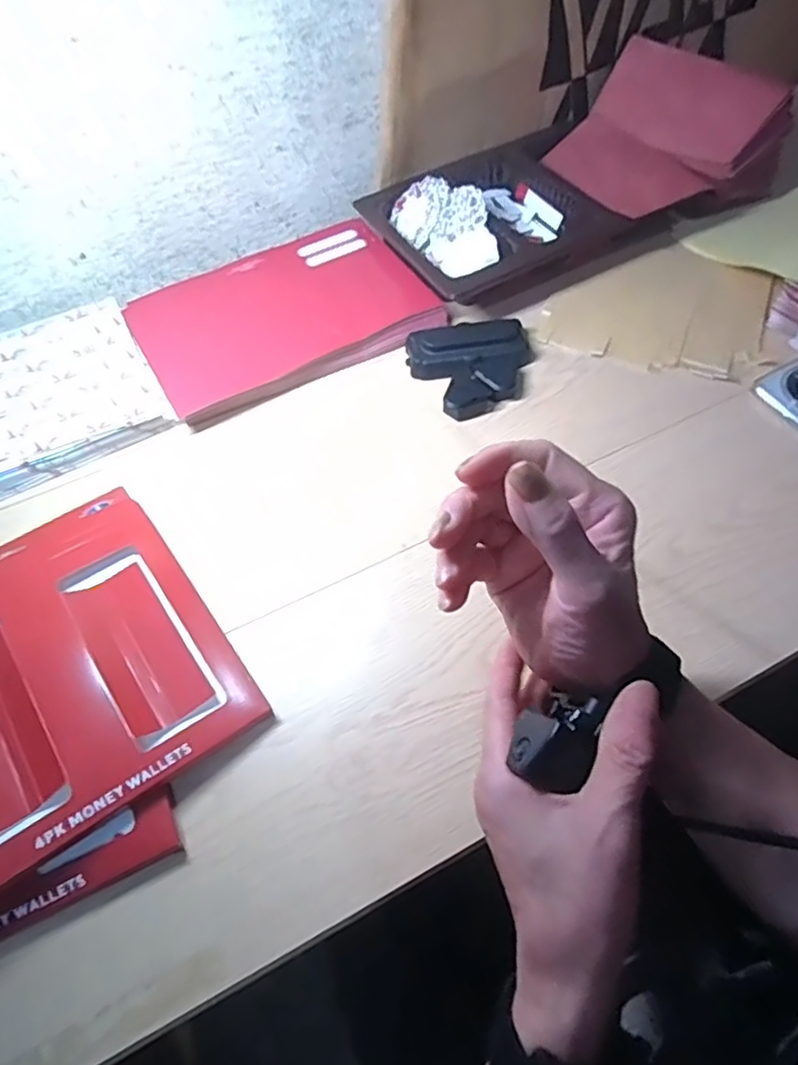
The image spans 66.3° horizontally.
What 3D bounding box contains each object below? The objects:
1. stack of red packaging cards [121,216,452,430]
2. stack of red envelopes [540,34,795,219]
[{"bbox_3d":[-0.115,-0.215,0.598,0.265,0.022,0.183,-24,63,-12],"label":"stack of red packaging cards"},{"bbox_3d":[0.260,-0.408,0.633,0.186,0.103,0.194,-28,64,-14],"label":"stack of red envelopes"}]

